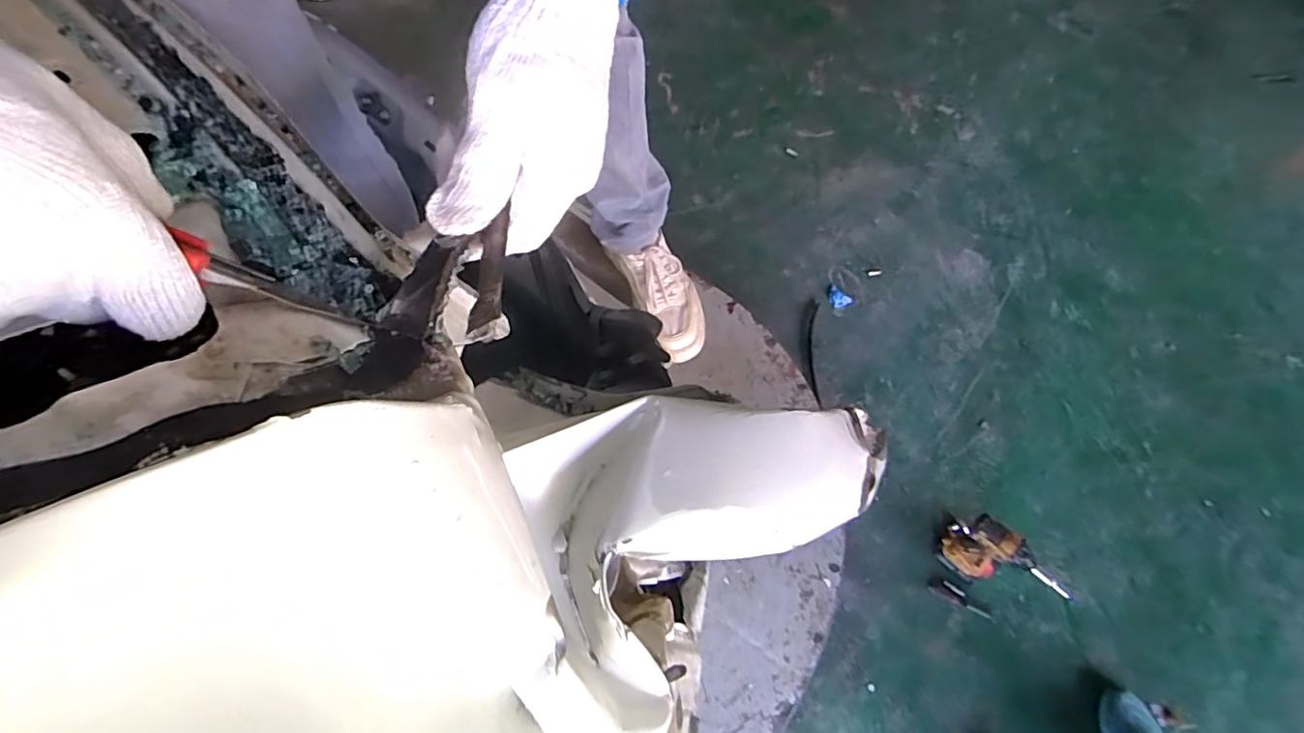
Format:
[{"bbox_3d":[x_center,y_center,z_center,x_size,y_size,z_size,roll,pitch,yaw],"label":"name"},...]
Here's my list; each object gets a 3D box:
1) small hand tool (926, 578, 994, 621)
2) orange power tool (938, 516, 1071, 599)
[{"bbox_3d":[0.709,0.536,1.387,0.148,0.016,0.041,28,68,11],"label":"small hand tool"},{"bbox_3d":[0.739,0.430,1.314,0.088,0.248,0.199,-21,68,-10],"label":"orange power tool"}]

